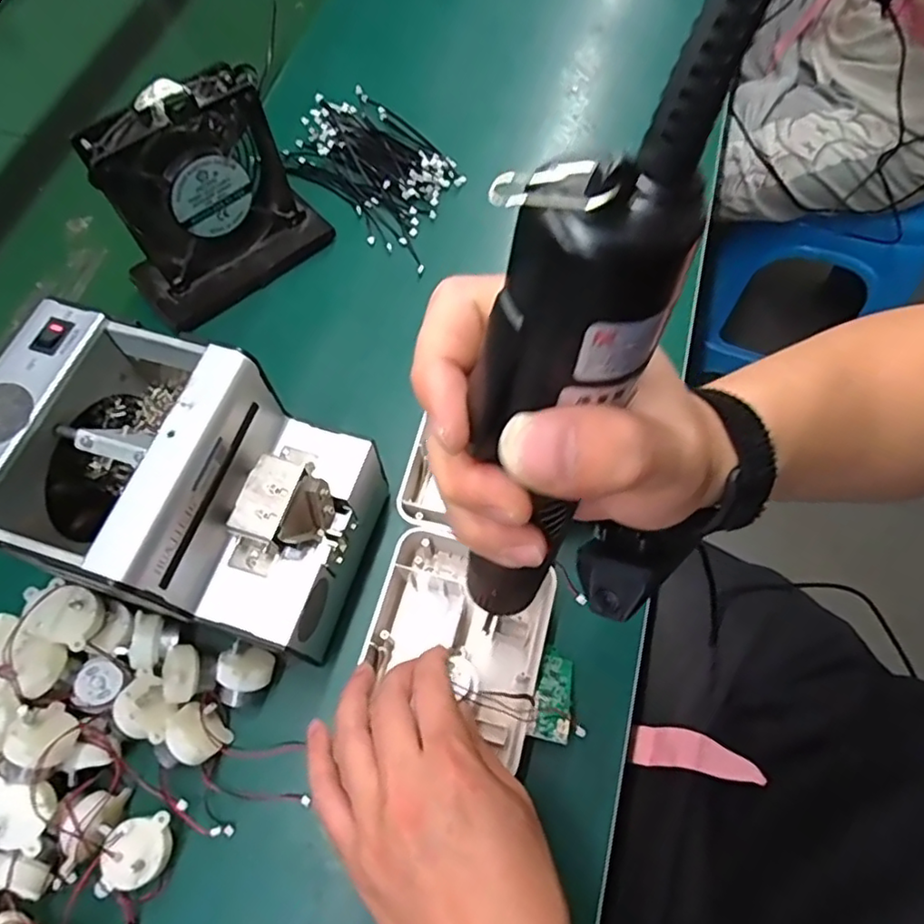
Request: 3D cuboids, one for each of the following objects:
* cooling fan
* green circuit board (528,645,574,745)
[{"bbox_3d":[-0.188,-0.195,0.459,0.153,0.147,0.075,-34,68,-12],"label":"cooling fan"},{"bbox_3d":[0.053,0.131,0.353,0.020,0.009,0.065,12,27,6],"label":"green circuit board"}]

